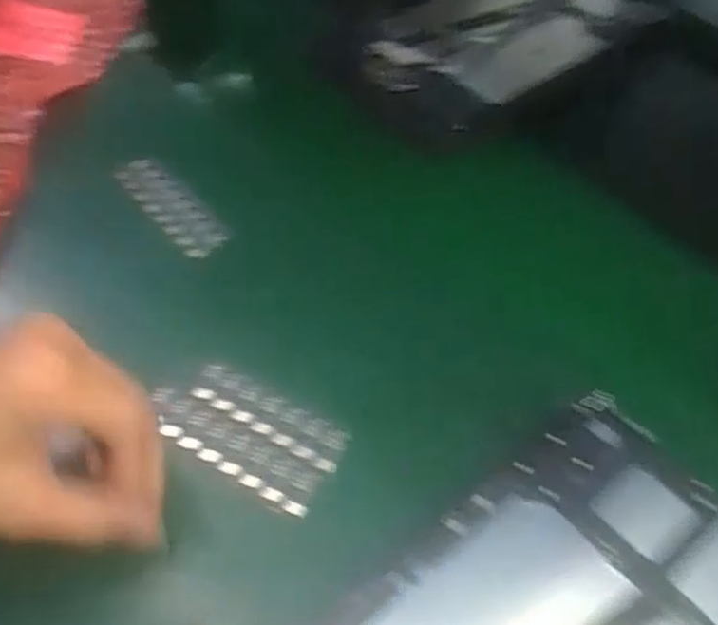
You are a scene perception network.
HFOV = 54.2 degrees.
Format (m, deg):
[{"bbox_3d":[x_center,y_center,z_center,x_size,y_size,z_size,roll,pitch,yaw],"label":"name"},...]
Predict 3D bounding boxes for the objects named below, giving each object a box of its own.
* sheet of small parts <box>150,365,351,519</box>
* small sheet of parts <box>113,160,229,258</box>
[{"bbox_3d":[-0.054,0.057,0.337,0.091,0.004,0.048,27,55,17],"label":"sheet of small parts"},{"bbox_3d":[-0.119,-0.068,0.437,0.028,0.007,0.097,-38,61,-18],"label":"small sheet of parts"}]

